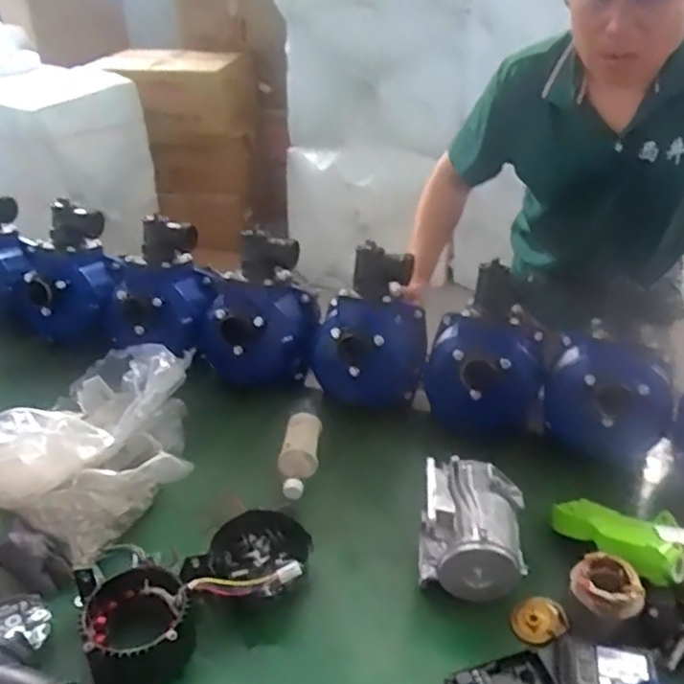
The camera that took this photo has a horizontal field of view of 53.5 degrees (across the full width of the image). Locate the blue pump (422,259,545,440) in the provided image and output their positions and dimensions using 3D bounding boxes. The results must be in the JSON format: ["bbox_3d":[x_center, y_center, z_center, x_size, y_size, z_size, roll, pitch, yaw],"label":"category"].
[{"bbox_3d":[0.251,0.023,1.181,0.196,0.279,0.151,5,33,9],"label":"blue pump"}]

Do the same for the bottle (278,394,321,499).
[{"bbox_3d":[-0.069,0.177,1.178,0.060,0.073,0.240,1,33,3],"label":"bottle"}]

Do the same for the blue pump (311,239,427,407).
[{"bbox_3d":[0.050,-0.024,1.248,0.199,0.263,0.149,-7,33,-11],"label":"blue pump"}]

